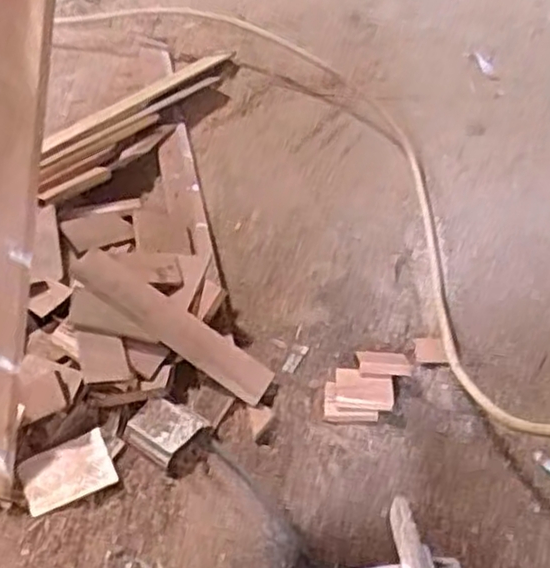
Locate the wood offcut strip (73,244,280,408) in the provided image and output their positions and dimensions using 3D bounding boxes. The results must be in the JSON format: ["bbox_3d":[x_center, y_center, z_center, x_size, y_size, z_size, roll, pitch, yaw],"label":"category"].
[{"bbox_3d":[-0.089,0.033,0.645,0.196,0.013,0.041,35,50,1],"label":"wood offcut strip"}]

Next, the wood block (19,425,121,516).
[{"bbox_3d":[-0.164,0.146,0.589,0.068,0.012,0.049,-16,48,-18],"label":"wood block"}]

